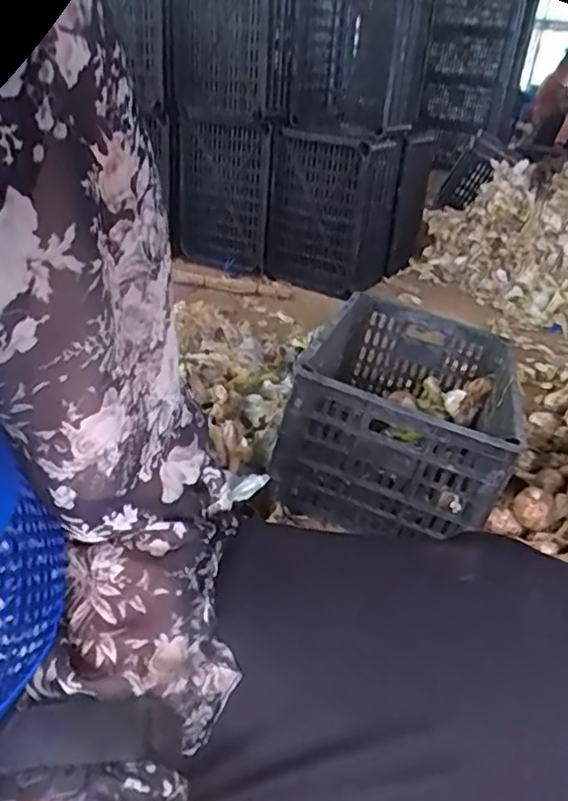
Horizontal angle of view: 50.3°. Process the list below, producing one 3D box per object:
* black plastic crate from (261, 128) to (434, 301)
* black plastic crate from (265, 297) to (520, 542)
[{"bbox_3d":[0.202,-0.598,1.859,0.308,0.434,0.505,22,34,25],"label":"black plastic crate"},{"bbox_3d":[0.199,-0.015,0.960,0.301,0.214,0.457,13,32,13],"label":"black plastic crate"}]

